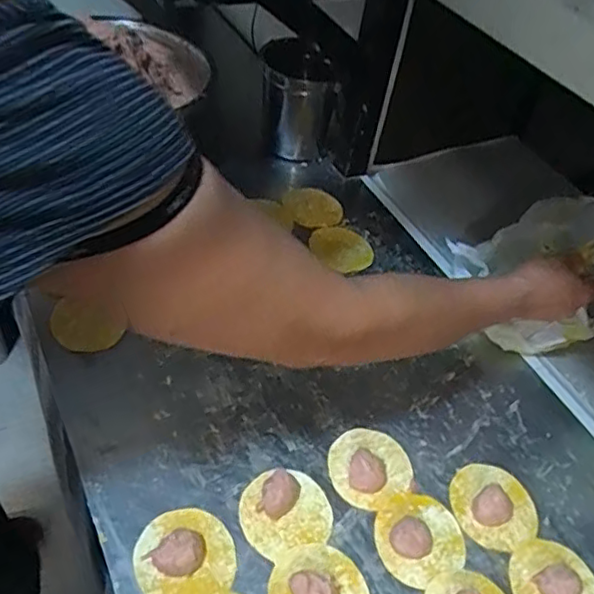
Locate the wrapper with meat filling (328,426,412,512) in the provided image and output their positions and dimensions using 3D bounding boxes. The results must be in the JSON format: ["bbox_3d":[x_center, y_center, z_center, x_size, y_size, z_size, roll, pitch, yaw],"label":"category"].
[{"bbox_3d":[0.069,0.153,0.581,0.078,0.020,0.075,5,45,-5],"label":"wrapper with meat filling"}]

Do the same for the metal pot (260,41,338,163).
[{"bbox_3d":[0.000,-0.274,0.884,0.094,0.156,0.096,4,43,-4],"label":"metal pot"}]

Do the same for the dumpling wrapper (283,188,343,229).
[{"bbox_3d":[0.021,-0.122,0.842,0.095,0.007,0.094,-2,44,-31],"label":"dumpling wrapper"}]

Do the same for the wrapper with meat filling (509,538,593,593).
[{"bbox_3d":[0.223,0.245,0.526,0.076,0.024,0.081,5,45,-5],"label":"wrapper with meat filling"}]

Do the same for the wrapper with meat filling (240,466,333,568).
[{"bbox_3d":[-0.010,0.181,0.538,0.078,0.023,0.072,5,45,-5],"label":"wrapper with meat filling"}]

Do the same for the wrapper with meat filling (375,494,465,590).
[{"bbox_3d":[0.108,0.206,0.542,0.079,0.025,0.072,5,45,-5],"label":"wrapper with meat filling"}]

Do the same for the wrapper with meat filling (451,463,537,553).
[{"bbox_3d":[0.184,0.188,0.572,0.075,0.023,0.081,18,46,8],"label":"wrapper with meat filling"}]

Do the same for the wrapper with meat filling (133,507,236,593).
[{"bbox_3d":[-0.091,0.208,0.504,0.077,0.015,0.077,5,45,-5],"label":"wrapper with meat filling"}]

